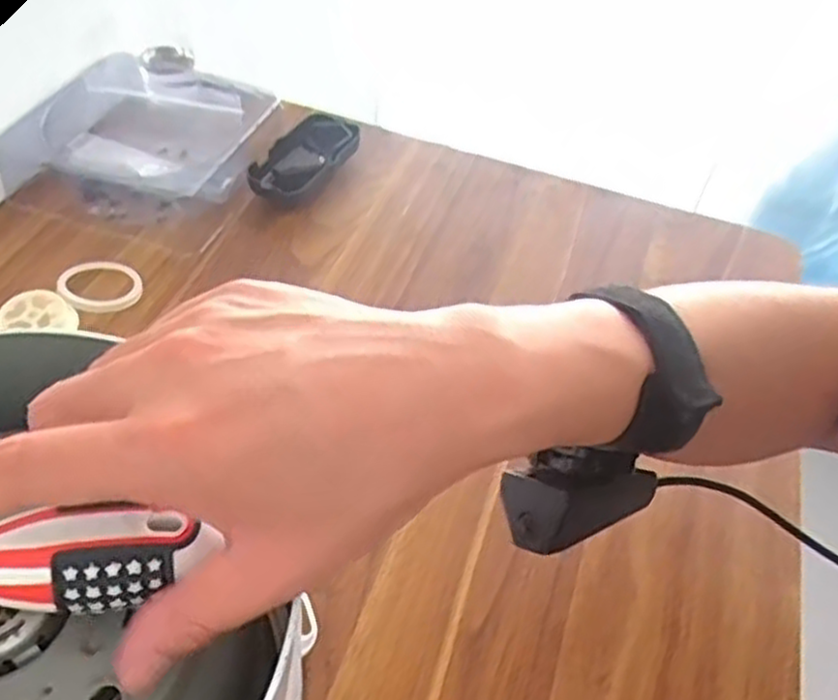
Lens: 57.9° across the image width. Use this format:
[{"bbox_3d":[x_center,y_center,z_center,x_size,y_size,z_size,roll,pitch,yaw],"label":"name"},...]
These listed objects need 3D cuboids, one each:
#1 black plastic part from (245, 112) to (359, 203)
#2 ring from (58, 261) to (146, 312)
[{"bbox_3d":[-0.097,-0.161,0.653,0.060,0.027,0.121,23,51,12],"label":"black plastic part"},{"bbox_3d":[-0.225,-0.046,0.538,0.054,0.006,0.057,13,35,-9],"label":"ring"}]

